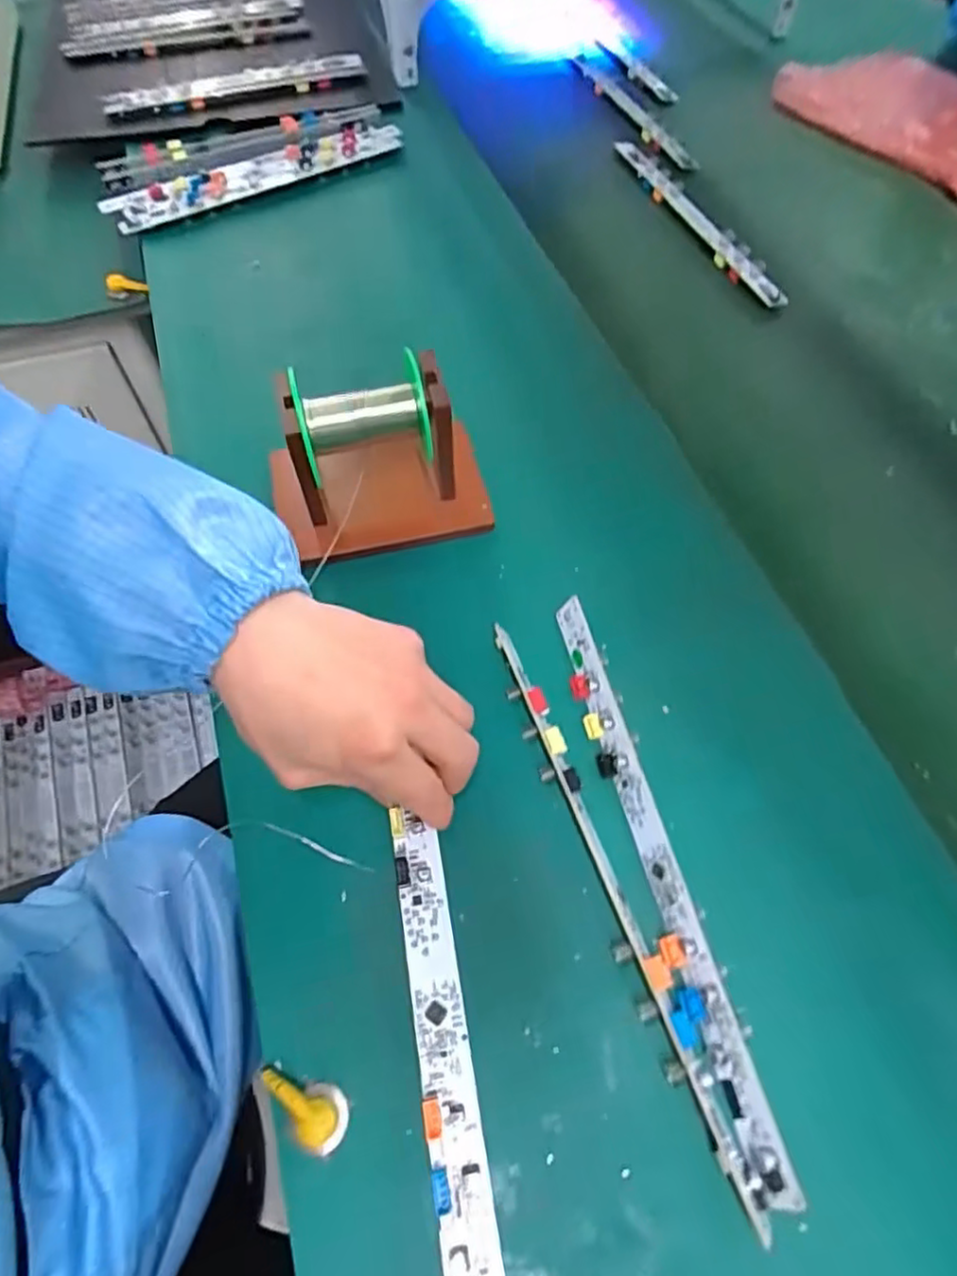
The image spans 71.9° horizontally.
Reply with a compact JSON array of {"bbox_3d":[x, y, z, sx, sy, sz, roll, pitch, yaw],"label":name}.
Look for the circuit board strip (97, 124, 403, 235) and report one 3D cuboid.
[{"bbox_3d":[-0.221,-0.464,0.663,0.293,0.021,0.054,-26,64,-15],"label":"circuit board strip"}]

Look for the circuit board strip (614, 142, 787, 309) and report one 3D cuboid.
[{"bbox_3d":[0.201,-0.402,0.630,0.024,0.020,0.283,-19,62,-9],"label":"circuit board strip"}]

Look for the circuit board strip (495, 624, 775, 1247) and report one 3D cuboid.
[{"bbox_3d":[0.060,0.116,0.325,0.016,0.021,0.284,-18,61,-8],"label":"circuit board strip"}]

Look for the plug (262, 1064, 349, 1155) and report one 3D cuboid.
[{"bbox_3d":[-0.073,0.199,0.285,0.042,0.019,0.019,40,69,21],"label":"plug"}]

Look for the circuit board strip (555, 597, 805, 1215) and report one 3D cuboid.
[{"bbox_3d":[0.086,0.106,0.333,0.020,0.016,0.284,-12,61,-5],"label":"circuit board strip"}]

